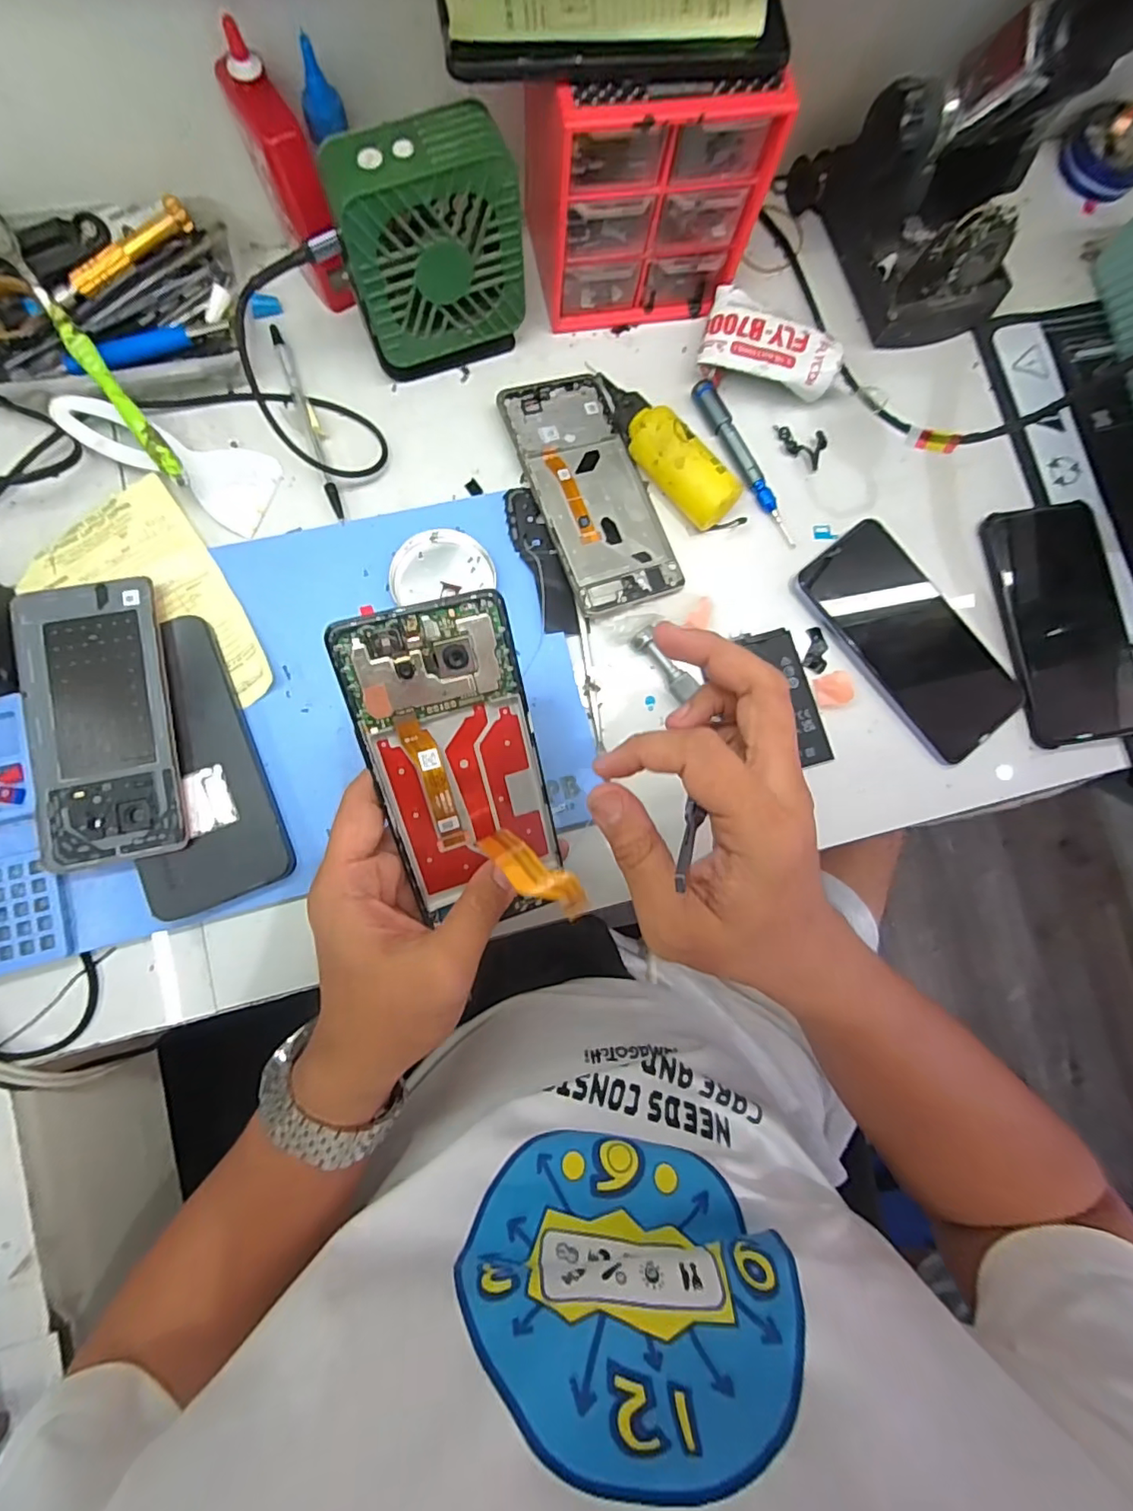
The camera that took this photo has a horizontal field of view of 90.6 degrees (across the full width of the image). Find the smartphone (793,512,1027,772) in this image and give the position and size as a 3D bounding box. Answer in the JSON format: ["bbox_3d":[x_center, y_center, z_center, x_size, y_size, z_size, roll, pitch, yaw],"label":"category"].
[{"bbox_3d":[0.230,-0.078,0.373,0.076,0.016,0.160,-38,87,-7],"label":"smartphone"}]

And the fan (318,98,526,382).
[{"bbox_3d":[-0.078,-0.288,0.329,0.097,0.110,0.043,-22,85,-6],"label":"fan"}]

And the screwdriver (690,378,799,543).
[{"bbox_3d":[0.123,-0.200,0.382,0.013,0.011,0.125,-30,86,-7],"label":"screwdriver"}]

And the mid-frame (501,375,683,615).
[{"bbox_3d":[0.018,-0.175,0.370,0.075,0.011,0.160,-20,85,-6],"label":"mid-frame"}]

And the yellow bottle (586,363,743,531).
[{"bbox_3d":[0.058,-0.199,0.366,0.122,0.034,0.034,45,82,2],"label":"yellow bottle"}]

